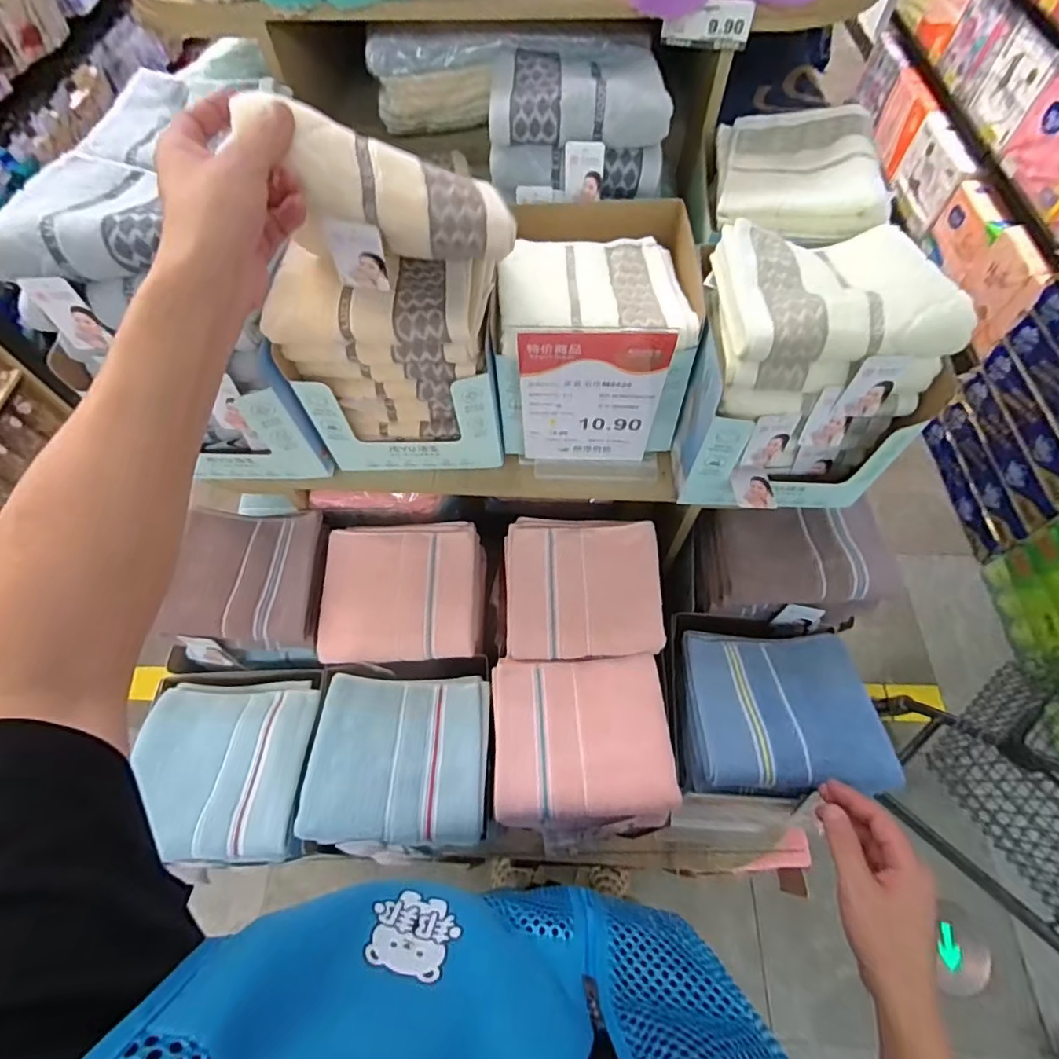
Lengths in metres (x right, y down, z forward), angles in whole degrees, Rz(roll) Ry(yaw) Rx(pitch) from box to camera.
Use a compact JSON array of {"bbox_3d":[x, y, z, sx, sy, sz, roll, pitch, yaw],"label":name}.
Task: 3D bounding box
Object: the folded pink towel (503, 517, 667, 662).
[{"bbox_3d":[0.063,0.064,0.640,0.183,0.024,0.172,-2,62,0],"label":"folded pink towel"}]

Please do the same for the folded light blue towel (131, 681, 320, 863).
[{"bbox_3d":[-0.346,0.258,0.593,0.197,0.046,0.179,-1,62,1],"label":"folded light blue towel"}]

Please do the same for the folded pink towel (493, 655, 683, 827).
[{"bbox_3d":[0.054,0.218,0.569,0.184,0.044,0.165,-2,62,1],"label":"folded pink towel"}]

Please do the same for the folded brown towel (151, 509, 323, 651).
[{"bbox_3d":[-0.343,0.056,0.657,0.172,0.059,0.167,1,62,2],"label":"folded brown towel"}]

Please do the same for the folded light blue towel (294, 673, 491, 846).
[{"bbox_3d":[-0.137,0.237,0.568,0.180,0.050,0.164,-1,62,1],"label":"folded light blue towel"}]

